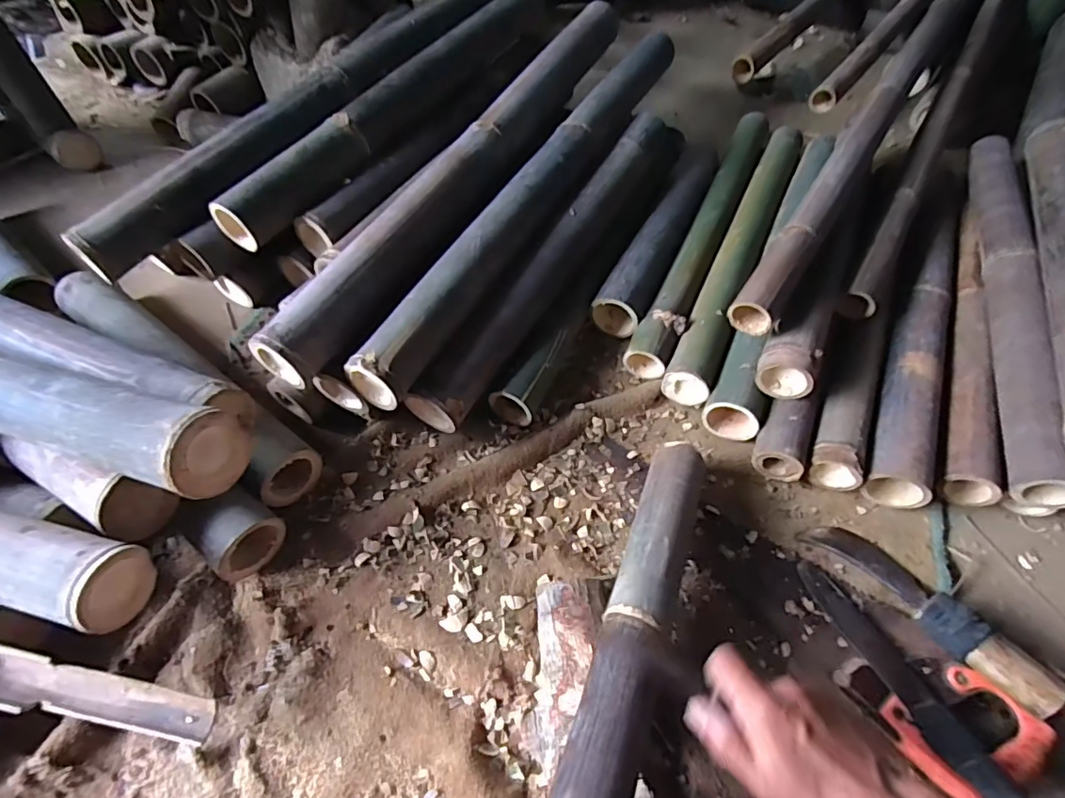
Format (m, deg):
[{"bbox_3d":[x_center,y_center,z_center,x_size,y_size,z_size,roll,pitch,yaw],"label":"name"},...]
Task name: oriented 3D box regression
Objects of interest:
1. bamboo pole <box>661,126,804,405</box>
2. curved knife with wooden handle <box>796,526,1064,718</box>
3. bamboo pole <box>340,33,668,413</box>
[{"bbox_3d":[0.340,-0.246,0.857,0.064,0.066,0.657,23,59,14],"label":"bamboo pole"},{"bbox_3d":[0.399,0.209,0.552,0.057,0.030,0.235,-27,40,-17],"label":"curved knife with wooden handle"},{"bbox_3d":[0.024,-0.315,0.785,0.077,0.076,0.826,25,59,16],"label":"bamboo pole"}]

